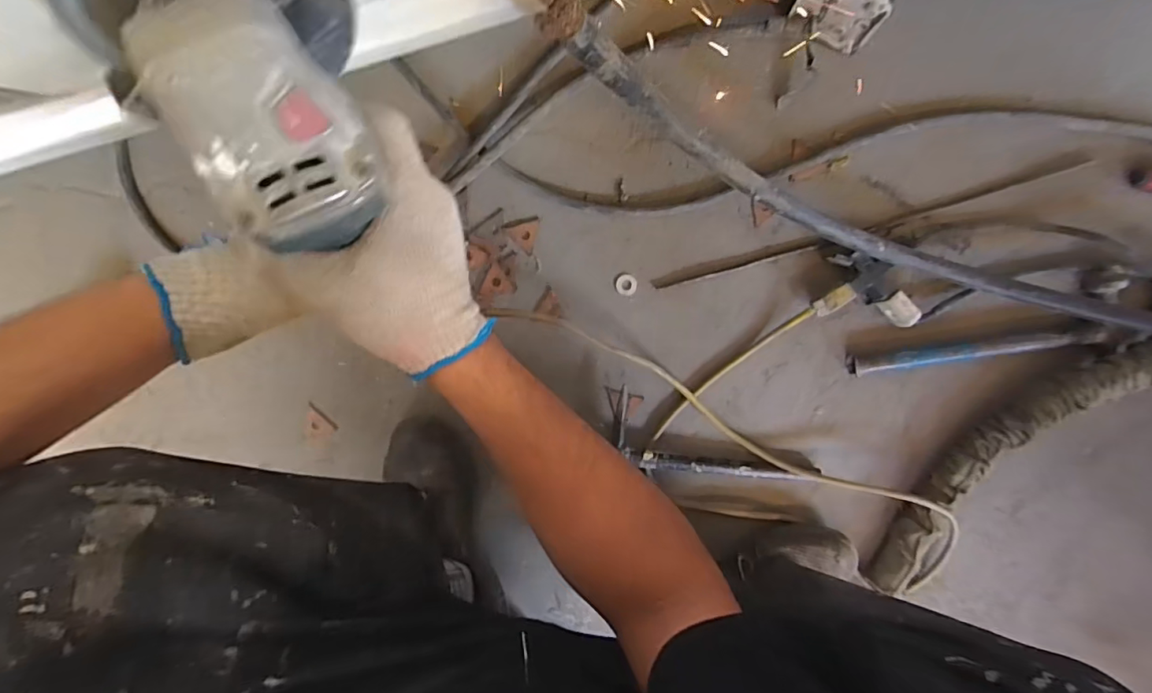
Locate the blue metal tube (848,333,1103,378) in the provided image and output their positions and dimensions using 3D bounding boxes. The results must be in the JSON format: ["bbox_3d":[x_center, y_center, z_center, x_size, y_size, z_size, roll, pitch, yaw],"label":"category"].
[{"bbox_3d":[0.467,0.005,0.610,0.314,0.020,0.022,-6,95,3],"label":"blue metal tube"}]

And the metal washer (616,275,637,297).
[{"bbox_3d":[0.058,-0.070,0.601,0.023,0.004,0.023,14,95,-1],"label":"metal washer"}]

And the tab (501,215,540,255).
[{"bbox_3d":[-0.064,-0.130,0.598,0.038,0.008,0.042,14,95,-1],"label":"tab"}]

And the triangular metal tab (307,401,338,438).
[{"bbox_3d":[-0.301,0.090,0.613,0.042,0.004,0.031,41,94,-3],"label":"triangular metal tab"}]

